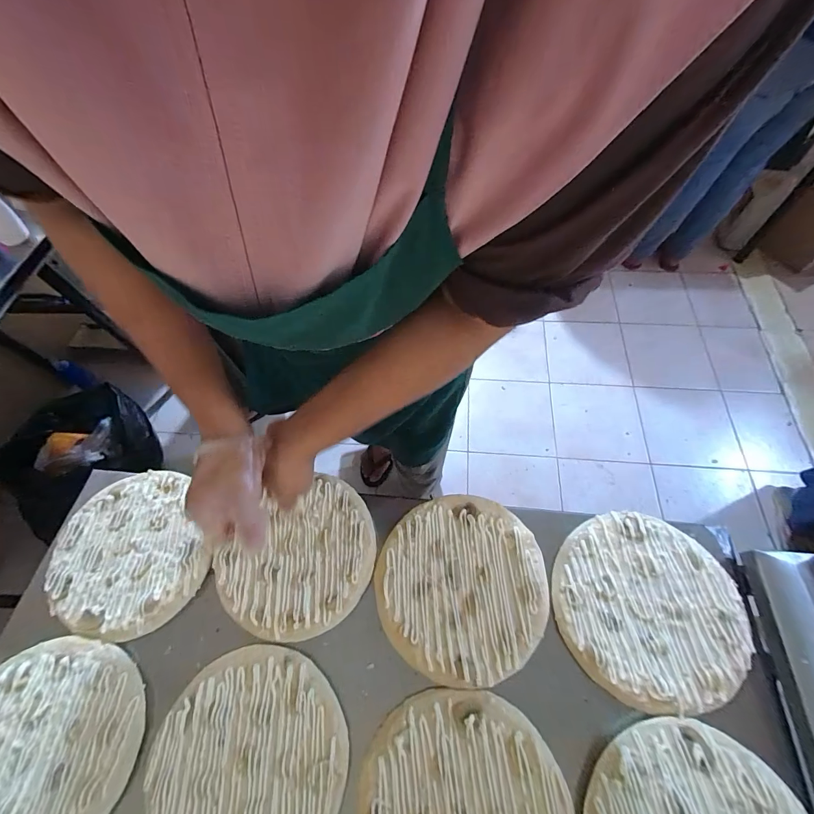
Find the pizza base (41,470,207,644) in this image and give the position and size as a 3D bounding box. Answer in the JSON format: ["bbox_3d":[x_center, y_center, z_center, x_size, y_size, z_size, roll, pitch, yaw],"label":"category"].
[{"bbox_3d":[-0.365,0.188,0.476,0.175,0.011,0.200,-32,67,-11],"label":"pizza base"}]

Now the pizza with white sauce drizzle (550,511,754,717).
[{"bbox_3d":[0.274,0.226,0.421,0.195,0.009,0.191,-1,65,3],"label":"pizza with white sauce drizzle"}]

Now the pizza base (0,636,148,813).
[{"bbox_3d":[-0.391,0.358,0.385,0.198,0.025,0.188,-1,65,3],"label":"pizza base"}]

